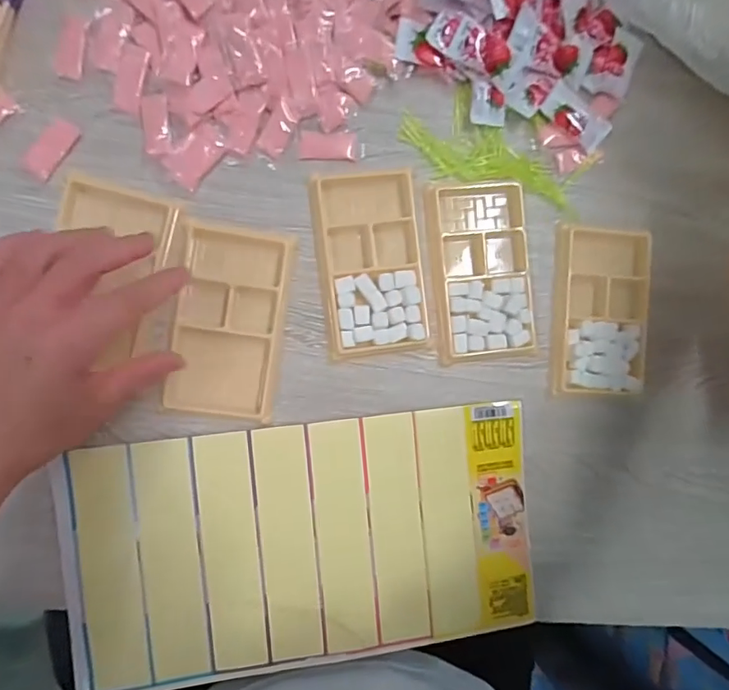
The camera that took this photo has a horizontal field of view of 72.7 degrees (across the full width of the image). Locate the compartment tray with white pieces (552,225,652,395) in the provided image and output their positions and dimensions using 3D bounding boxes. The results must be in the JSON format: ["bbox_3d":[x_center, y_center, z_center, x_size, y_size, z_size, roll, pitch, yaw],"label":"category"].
[{"bbox_3d":[0.187,-0.029,0.388,0.073,0.011,0.131,4,89,-10],"label":"compartment tray with white pieces"}]

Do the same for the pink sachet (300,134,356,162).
[{"bbox_3d":[-0.027,-0.146,0.364,0.042,0.004,0.018,-4,90,-10],"label":"pink sachet"}]

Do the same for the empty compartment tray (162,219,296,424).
[{"bbox_3d":[-0.093,-0.015,0.347,0.070,0.011,0.130,8,88,-10],"label":"empty compartment tray"}]

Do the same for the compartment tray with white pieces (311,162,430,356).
[{"bbox_3d":[0.005,-0.059,0.361,0.074,0.011,0.133,-7,91,-10],"label":"compartment tray with white pieces"}]

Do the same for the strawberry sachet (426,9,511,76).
[{"bbox_3d":[0.076,-0.216,0.354,0.061,0.008,0.027,22,86,-9],"label":"strawberry sachet"}]

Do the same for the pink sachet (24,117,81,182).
[{"bbox_3d":[-0.210,-0.132,0.331,0.020,0.004,0.043,32,85,-8],"label":"pink sachet"}]

